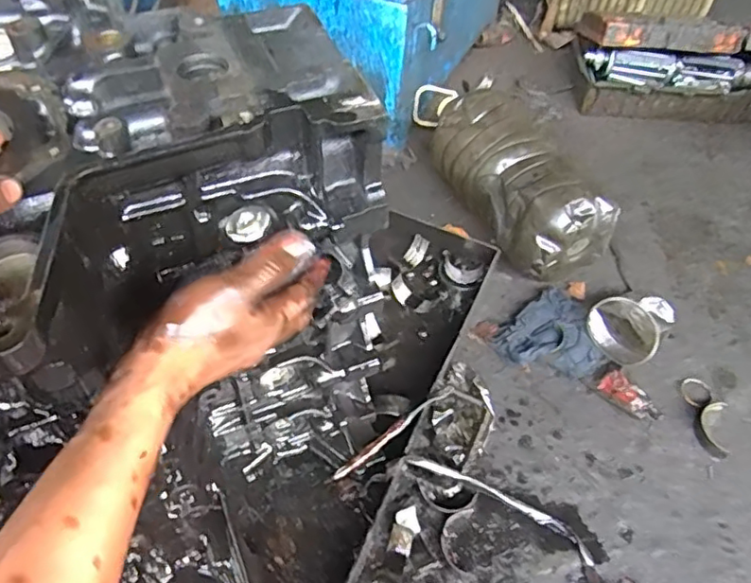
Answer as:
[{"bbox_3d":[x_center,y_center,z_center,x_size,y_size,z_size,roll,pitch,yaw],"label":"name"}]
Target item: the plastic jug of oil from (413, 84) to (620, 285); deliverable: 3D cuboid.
[{"bbox_3d":[0.187,-0.197,0.967,0.135,0.166,0.414,-19,53,-18],"label":"plastic jug of oil"}]

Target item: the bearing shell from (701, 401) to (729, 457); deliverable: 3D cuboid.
[{"bbox_3d":[0.435,0.175,0.772,0.028,0.016,0.076,15,51,7],"label":"bearing shell"}]

